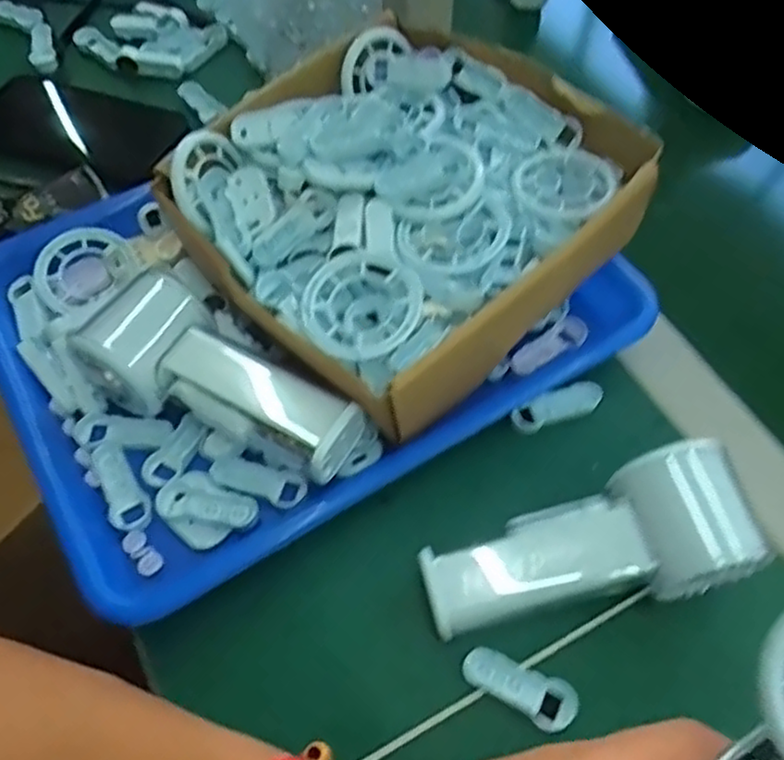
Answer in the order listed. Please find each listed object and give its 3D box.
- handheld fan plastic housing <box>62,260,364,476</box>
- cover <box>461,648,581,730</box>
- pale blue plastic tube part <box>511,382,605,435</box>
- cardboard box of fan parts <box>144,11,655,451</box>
[{"bbox_3d":[-0.082,0.000,0.367,0.143,0.046,0.062,23,60,13],"label":"handheld fan plastic housing"},{"bbox_3d":[0.058,0.139,0.321,0.052,0.012,0.020,23,60,13],"label":"cover"},{"bbox_3d":[0.091,0.014,0.392,0.051,0.011,0.016,-16,60,-11],"label":"pale blue plastic tube part"},{"bbox_3d":[0.008,-0.094,0.396,0.219,0.073,0.200,-40,66,-22],"label":"cardboard box of fan parts"}]

